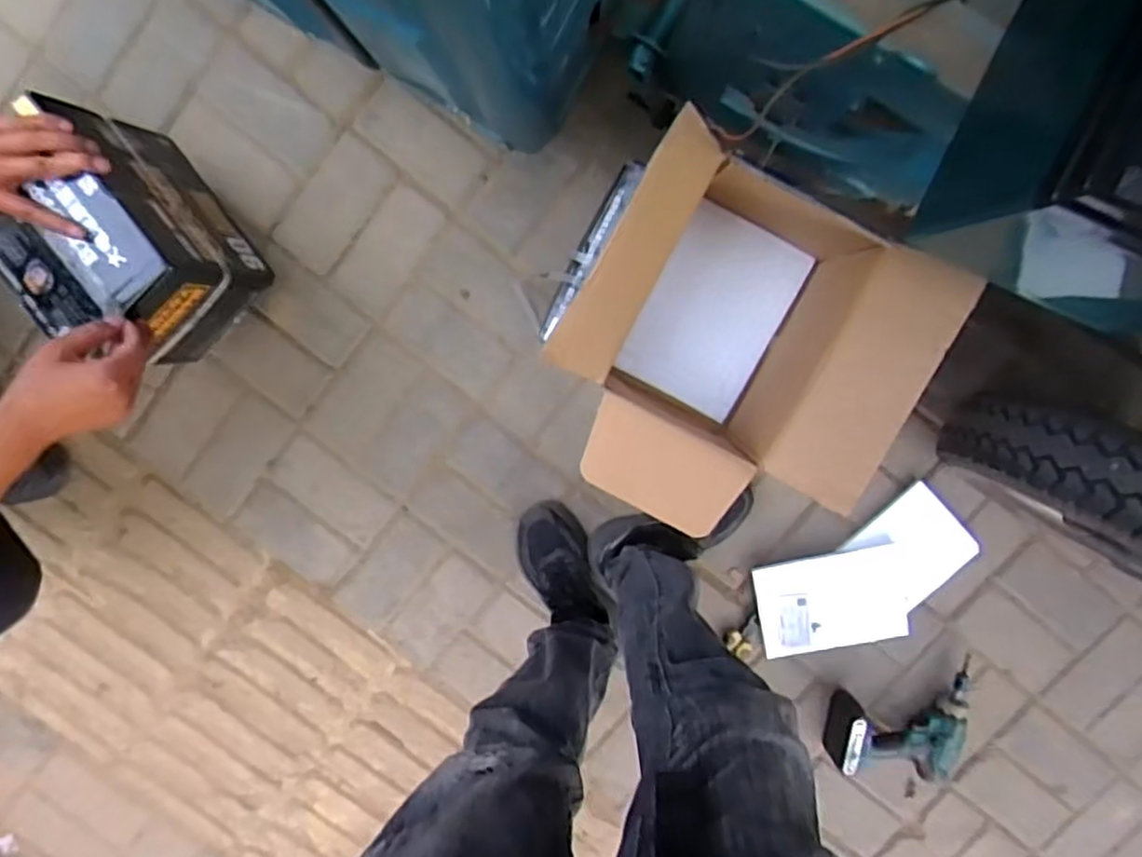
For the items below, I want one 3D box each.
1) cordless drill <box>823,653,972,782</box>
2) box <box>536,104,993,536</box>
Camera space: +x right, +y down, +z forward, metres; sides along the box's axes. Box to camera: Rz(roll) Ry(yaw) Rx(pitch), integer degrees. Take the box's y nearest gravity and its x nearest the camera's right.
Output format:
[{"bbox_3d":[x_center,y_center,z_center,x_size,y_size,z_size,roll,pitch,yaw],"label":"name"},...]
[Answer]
[{"bbox_3d":[0.510,0.444,1.095,0.199,0.088,0.201,4,99,-1],"label":"cordless drill"},{"bbox_3d":[0.146,-0.088,0.703,0.297,0.261,0.346,23,96,-5],"label":"box"}]

